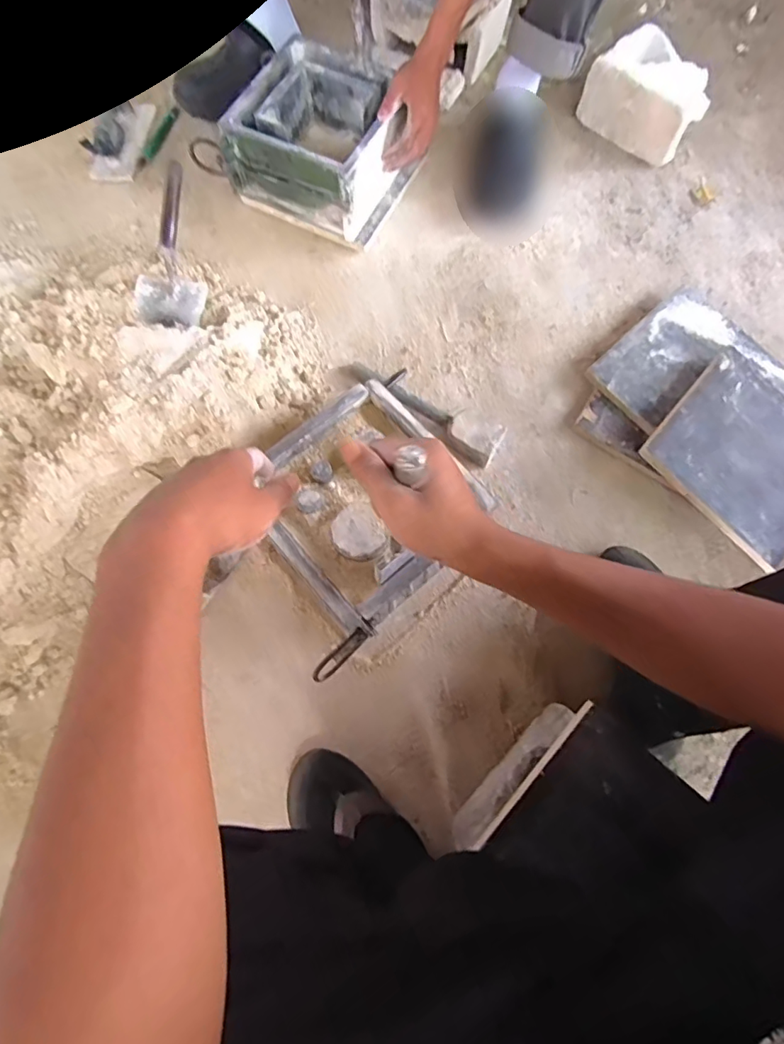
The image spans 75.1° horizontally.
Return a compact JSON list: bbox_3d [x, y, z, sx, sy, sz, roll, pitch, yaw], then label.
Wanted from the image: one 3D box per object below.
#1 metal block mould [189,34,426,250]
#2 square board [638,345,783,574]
[{"bbox_3d":[-0.111,-0.608,0.845,0.254,0.160,0.216,26,72,7],"label":"metal block mould"},{"bbox_3d":[0.533,-0.103,0.759,0.256,0.018,0.247,43,76,-3],"label":"square board"}]

